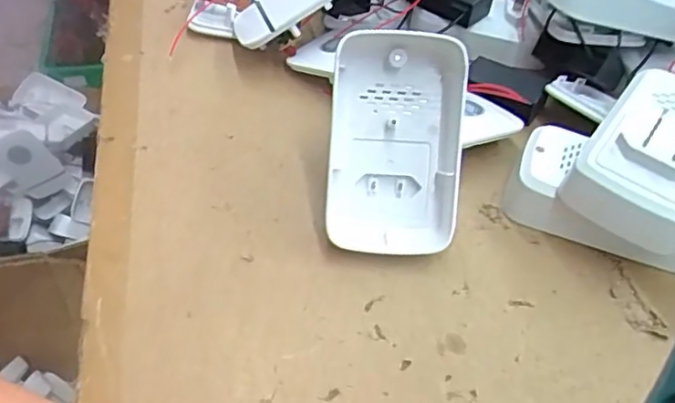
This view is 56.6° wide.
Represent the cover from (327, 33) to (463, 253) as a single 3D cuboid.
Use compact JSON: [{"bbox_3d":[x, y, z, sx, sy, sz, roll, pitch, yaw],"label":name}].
[{"bbox_3d":[0.026,-0.026,0.284,0.059,0.095,0.023,3,9,4],"label":"cover"}]

